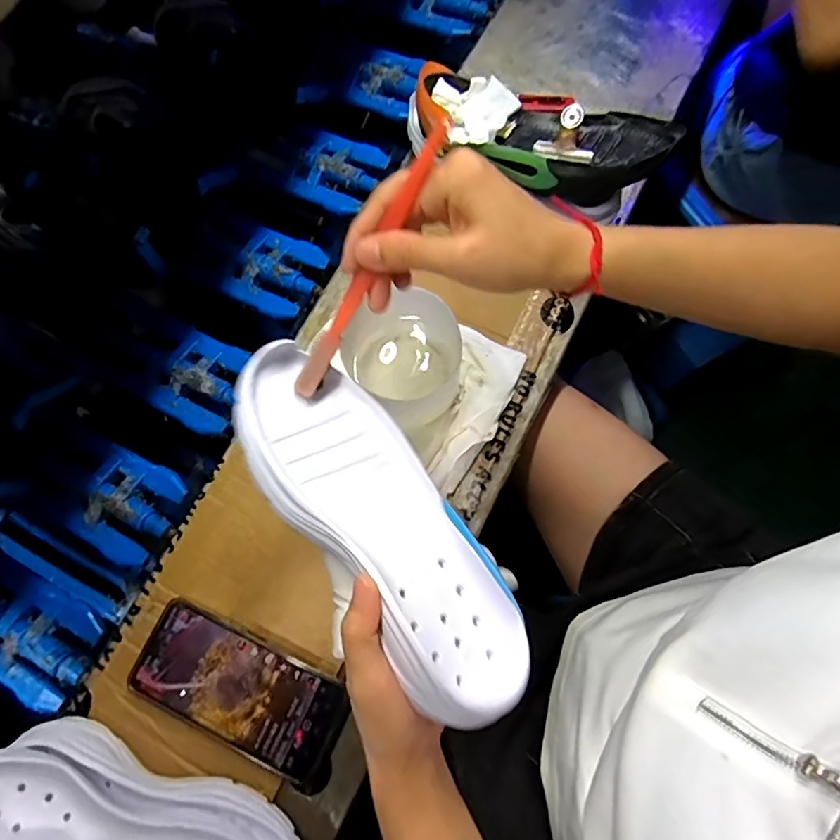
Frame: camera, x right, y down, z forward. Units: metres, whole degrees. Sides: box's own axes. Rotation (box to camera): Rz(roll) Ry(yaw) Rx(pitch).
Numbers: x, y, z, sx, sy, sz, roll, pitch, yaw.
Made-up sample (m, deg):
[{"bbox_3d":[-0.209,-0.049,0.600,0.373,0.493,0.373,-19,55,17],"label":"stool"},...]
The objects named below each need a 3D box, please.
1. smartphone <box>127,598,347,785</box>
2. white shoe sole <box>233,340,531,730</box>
[{"bbox_3d":[-0.143,0.209,0.405,0.165,0.017,0.078,23,79,5],"label":"smartphone"},{"bbox_3d":[-0.021,0.058,0.307,0.096,0.043,0.227,-30,78,-40],"label":"white shoe sole"}]

